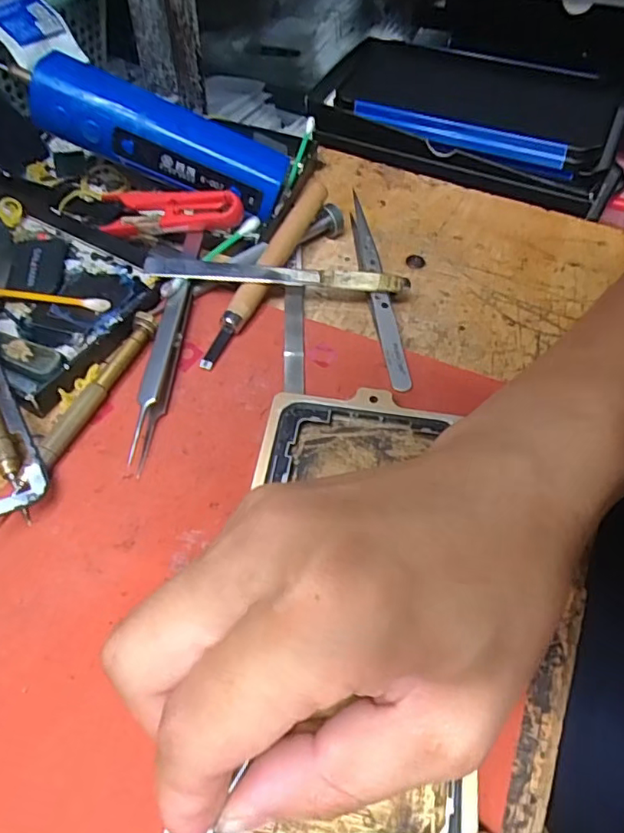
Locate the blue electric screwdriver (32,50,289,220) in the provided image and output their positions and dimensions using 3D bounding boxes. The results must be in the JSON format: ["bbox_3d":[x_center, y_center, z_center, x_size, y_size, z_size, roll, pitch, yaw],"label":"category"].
[{"bbox_3d":[-0.077,-0.144,0.296,0.127,0.028,0.028,19,54,-11],"label":"blue electric screwdriver"}]

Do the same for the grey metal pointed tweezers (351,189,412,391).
[{"bbox_3d":[0.032,-0.071,0.290,0.011,0.018,0.136,-6,56,-8],"label":"grey metal pointed tweezers"}]

